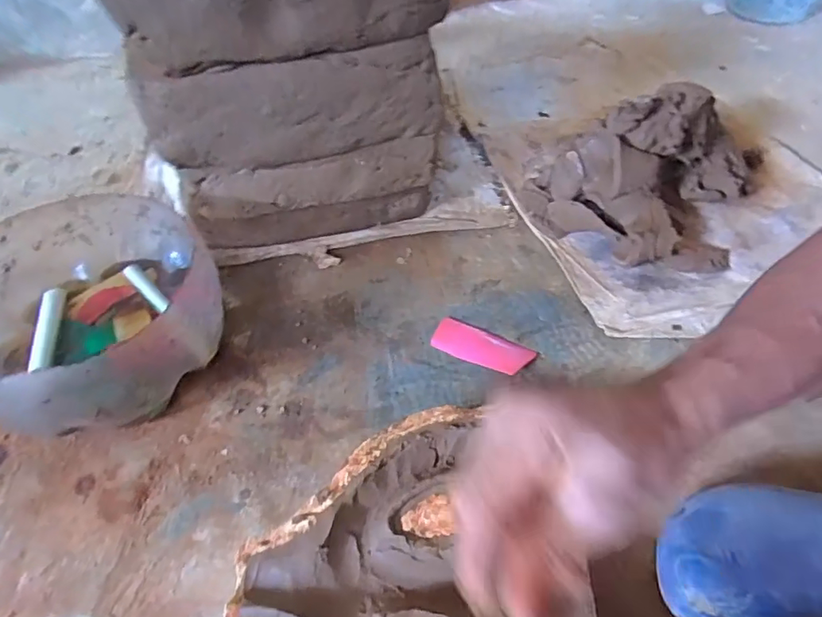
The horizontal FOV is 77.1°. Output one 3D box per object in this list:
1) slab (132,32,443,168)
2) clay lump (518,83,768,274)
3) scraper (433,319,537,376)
[{"bbox_3d":[-0.113,-0.207,0.534,0.300,0.109,0.024,-13,51,-10],"label":"slab"},{"bbox_3d":[0.302,-0.176,0.663,0.283,0.129,0.236,11,51,11],"label":"clay lump"},{"bbox_3d":[0.078,0.042,0.572,0.109,0.005,0.047,22,54,19],"label":"scraper"}]

